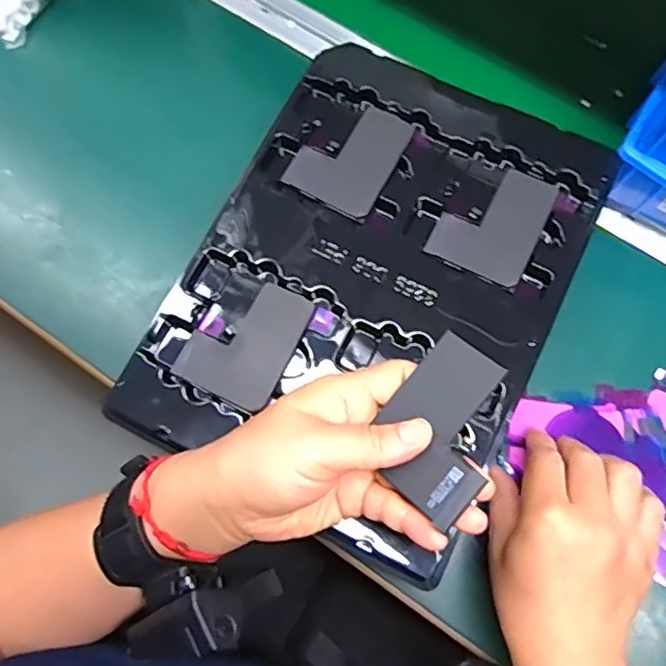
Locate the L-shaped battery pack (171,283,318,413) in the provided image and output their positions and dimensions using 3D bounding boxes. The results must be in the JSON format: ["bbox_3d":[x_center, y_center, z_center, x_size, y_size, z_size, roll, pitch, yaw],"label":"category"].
[{"bbox_3d":[-0.052,0.004,0.352,0.058,0.005,0.075,28,76,7],"label":"L-shaped battery pack"}]

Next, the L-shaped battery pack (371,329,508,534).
[{"bbox_3d":[0.055,0.044,0.280,0.057,0.004,0.075,38,87,26],"label":"L-shaped battery pack"}]

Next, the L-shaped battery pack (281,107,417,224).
[{"bbox_3d":[0.012,-0.116,0.382,0.059,0.004,0.076,28,76,7],"label":"L-shaped battery pack"}]

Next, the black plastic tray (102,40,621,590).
[{"bbox_3d":[0.025,-0.030,0.357,0.210,0.017,0.280,26,77,7],"label":"black plastic tray"}]

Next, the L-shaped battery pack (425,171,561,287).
[{"bbox_3d":[0.102,-0.071,0.368,0.058,0.004,0.077,28,76,7],"label":"L-shaped battery pack"}]

